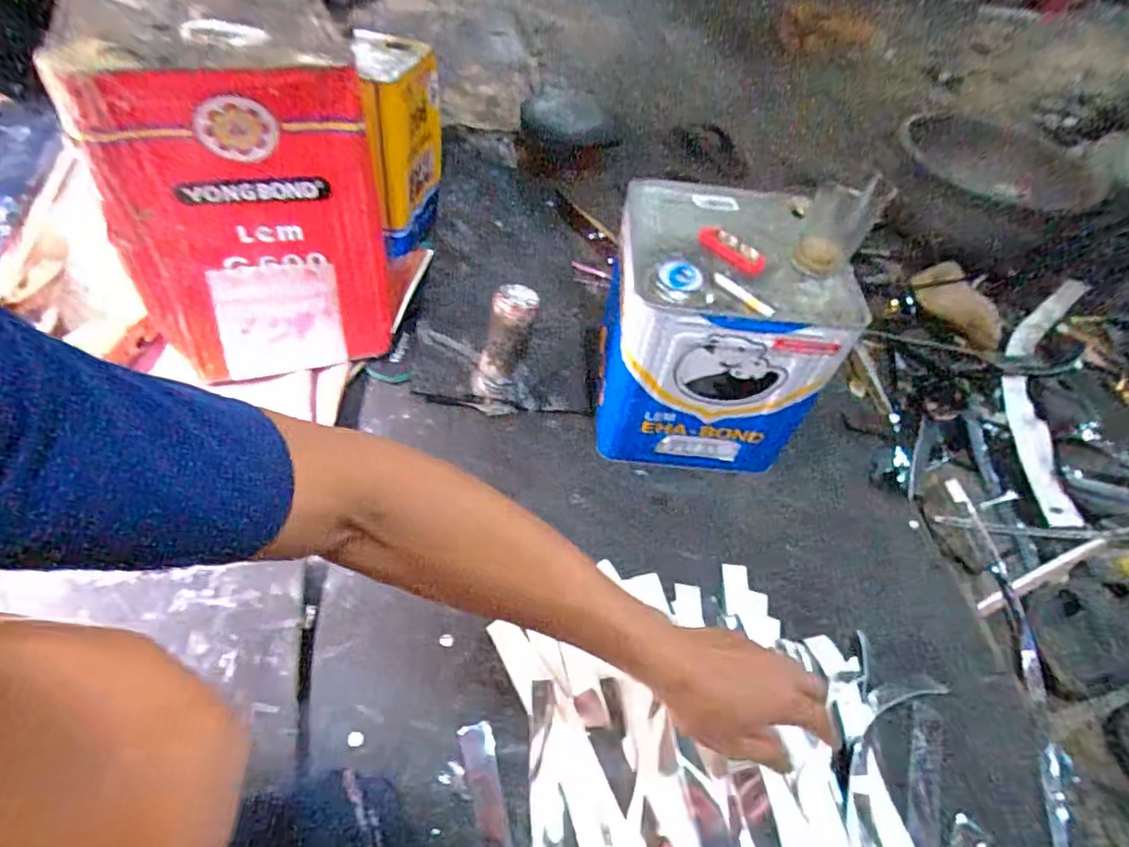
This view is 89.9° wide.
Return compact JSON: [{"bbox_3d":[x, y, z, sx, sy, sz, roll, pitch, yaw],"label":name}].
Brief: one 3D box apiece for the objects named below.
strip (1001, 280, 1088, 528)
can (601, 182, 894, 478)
[{"bbox_3d":[0.775,-0.082,0.916,0.115,0.014,0.607,27,53,15],"label":"strip"},{"bbox_3d":[0.172,-0.111,0.701,0.235,0.261,0.239,7,50,-1],"label":"can"}]

